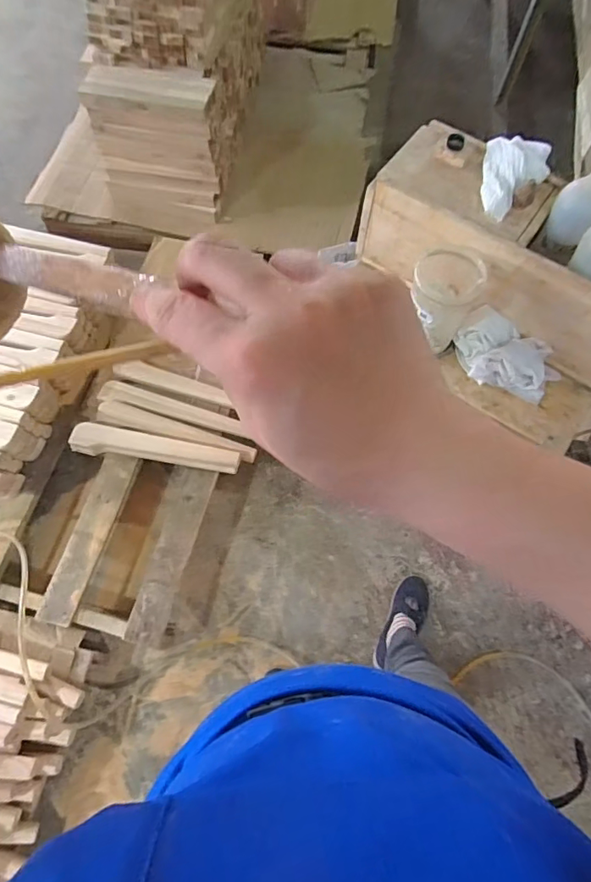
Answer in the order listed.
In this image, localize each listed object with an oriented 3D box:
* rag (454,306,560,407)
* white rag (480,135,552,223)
[{"bbox_3d":[0.368,-0.146,0.869,0.183,0.068,0.105,34,71,13],"label":"rag"},{"bbox_3d":[0.349,-0.417,0.791,0.099,0.037,0.143,10,68,4],"label":"white rag"}]

